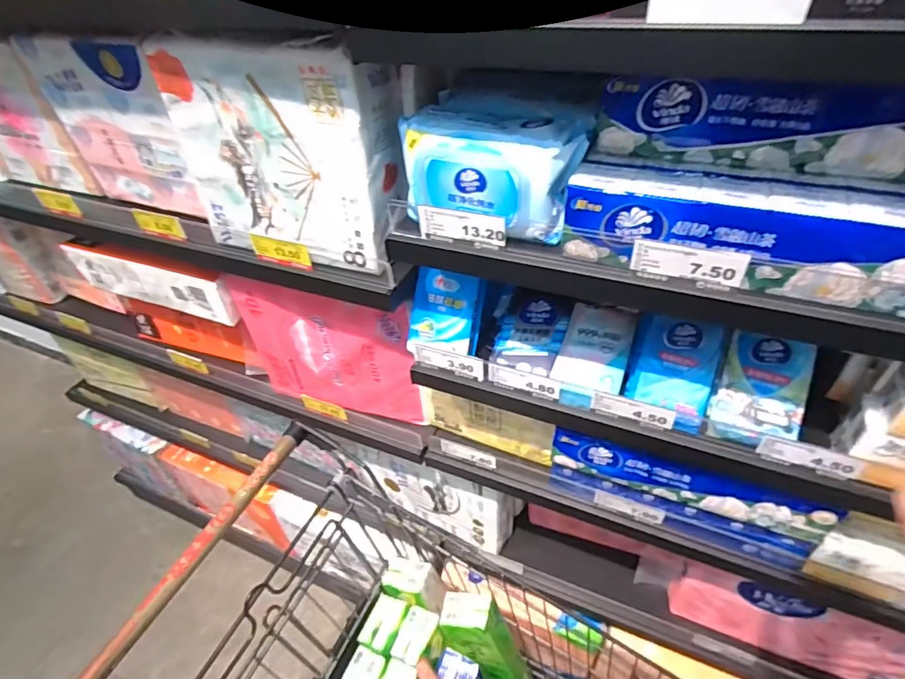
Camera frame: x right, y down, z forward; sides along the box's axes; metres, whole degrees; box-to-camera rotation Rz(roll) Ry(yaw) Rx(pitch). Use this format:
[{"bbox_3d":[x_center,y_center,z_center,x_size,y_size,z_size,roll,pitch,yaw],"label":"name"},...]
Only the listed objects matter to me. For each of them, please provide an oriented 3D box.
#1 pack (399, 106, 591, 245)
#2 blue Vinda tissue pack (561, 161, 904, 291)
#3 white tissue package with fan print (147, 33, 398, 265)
[{"bbox_3d":[0.035,-0.166,0.496,0.173,0.099,0.065,12,45,18],"label":"pack"},{"bbox_3d":[0.262,-0.096,0.426,0.320,0.067,0.082,13,45,20],"label":"blue Vinda tissue pack"},{"bbox_3d":[-0.196,-0.223,0.591,0.272,0.222,0.108,10,44,16],"label":"white tissue package with fan print"}]

